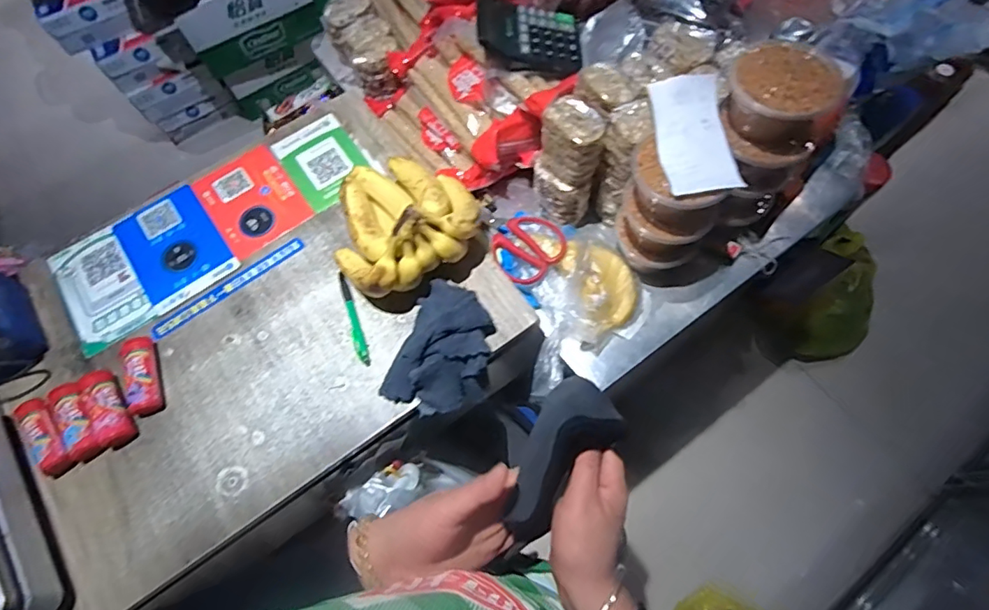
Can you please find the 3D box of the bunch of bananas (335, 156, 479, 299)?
[{"bbox_3d":[-0.118,-0.111,0.647,0.180,0.121,0.169,-1,68,2],"label":"bunch of bananas"}]

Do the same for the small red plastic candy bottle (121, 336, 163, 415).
[{"bbox_3d":[-0.431,0.086,0.635,0.034,0.036,0.093,-21,68,-6],"label":"small red plastic candy bottle"}]

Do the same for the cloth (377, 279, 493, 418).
[{"bbox_3d":[-0.058,0.053,0.619,0.110,0.061,0.151,19,70,10],"label":"cloth"}]

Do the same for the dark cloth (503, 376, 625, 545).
[{"bbox_3d":[0.051,0.125,0.410,0.060,0.029,0.130,29,88,14],"label":"dark cloth"}]

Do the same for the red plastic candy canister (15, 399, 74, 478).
[{"bbox_3d":[-0.521,0.150,0.605,0.040,0.030,0.106,-40,71,-13],"label":"red plastic candy canister"}]

